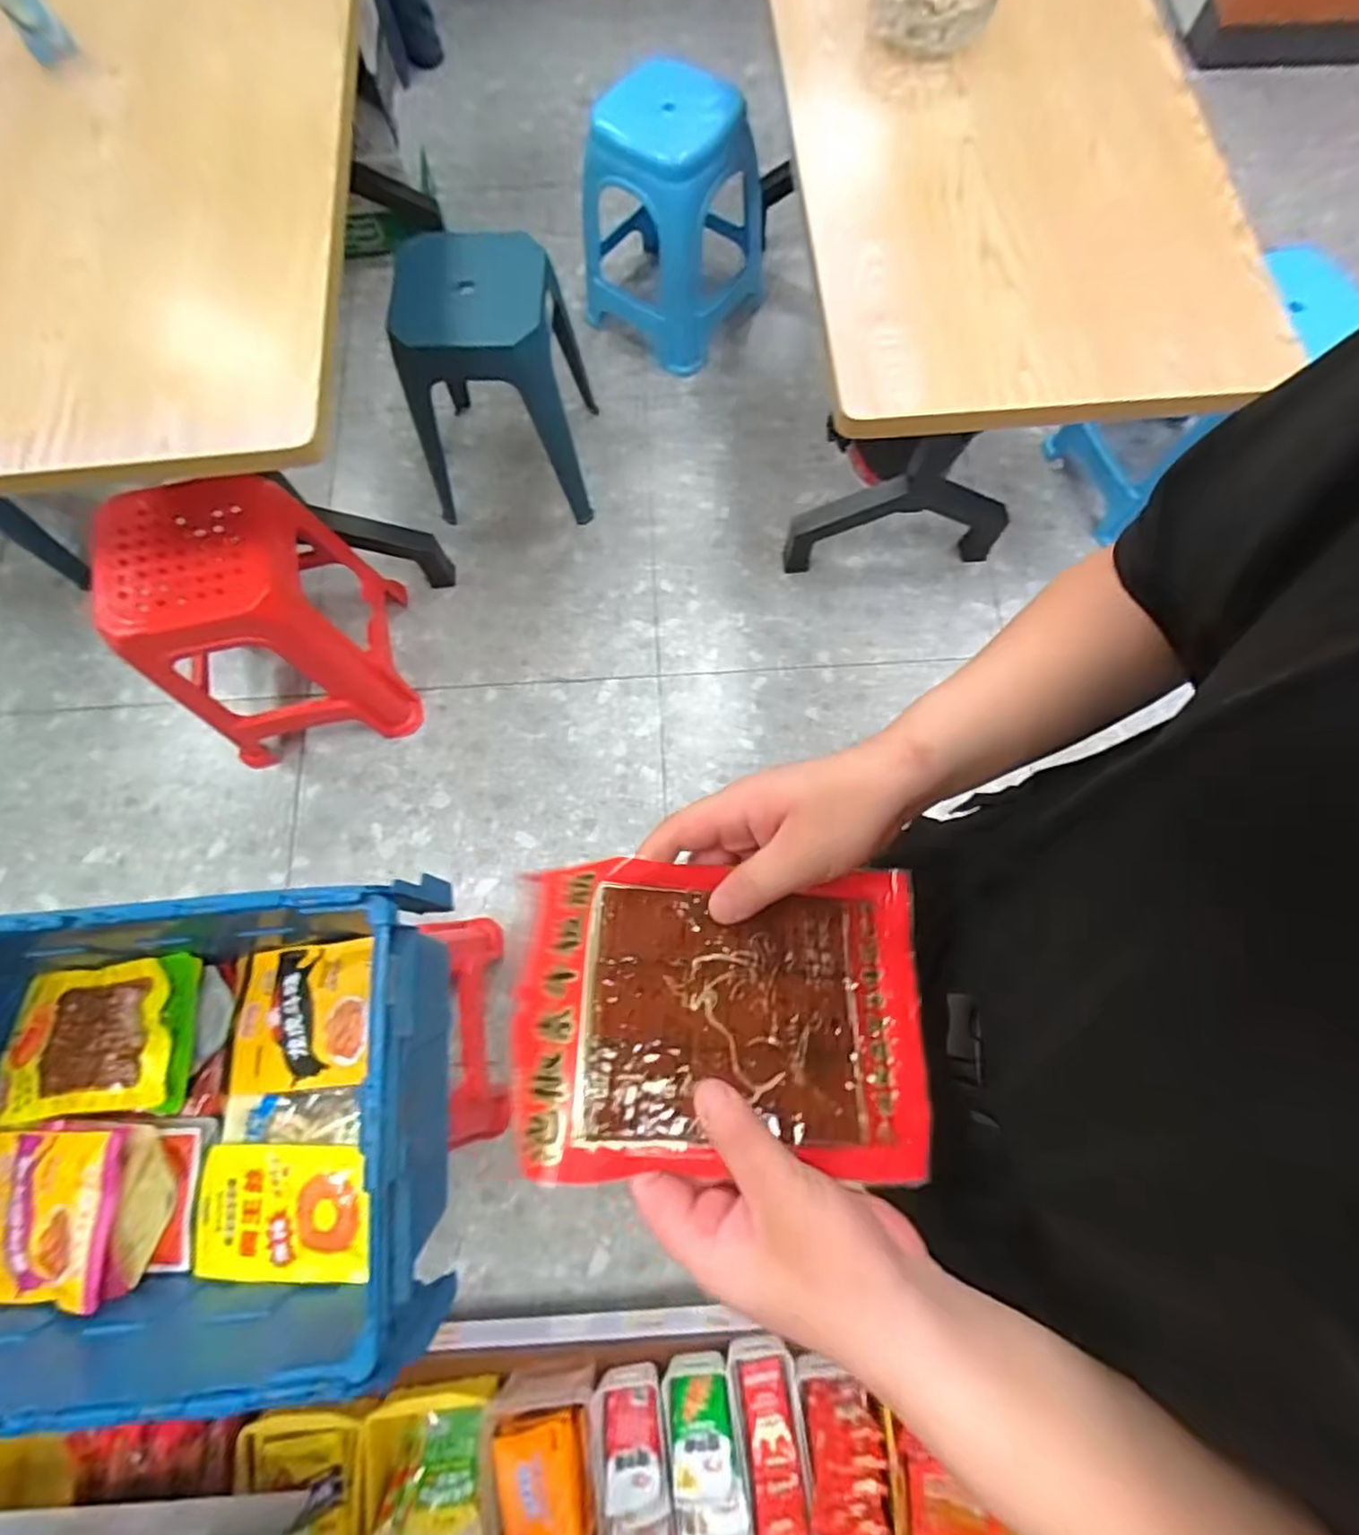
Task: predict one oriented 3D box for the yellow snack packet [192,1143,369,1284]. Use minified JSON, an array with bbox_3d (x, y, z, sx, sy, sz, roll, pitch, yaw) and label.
[{"bbox_3d":[-0.423,0.481,0.735,0.227,0.029,0.132,-8,73,17],"label":"yellow snack packet"}]

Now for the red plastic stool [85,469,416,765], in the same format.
[{"bbox_3d":[-0.789,-0.270,1.323,0.371,0.456,0.358,-13,73,-4],"label":"red plastic stool"}]

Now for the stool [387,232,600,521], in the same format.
[{"bbox_3d":[-0.392,-0.832,1.460,0.342,0.474,0.345,0,73,0],"label":"stool"}]

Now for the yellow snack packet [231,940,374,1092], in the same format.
[{"bbox_3d":[-0.444,0.292,0.800,0.196,0.018,0.158,-12,67,18],"label":"yellow snack packet"}]

